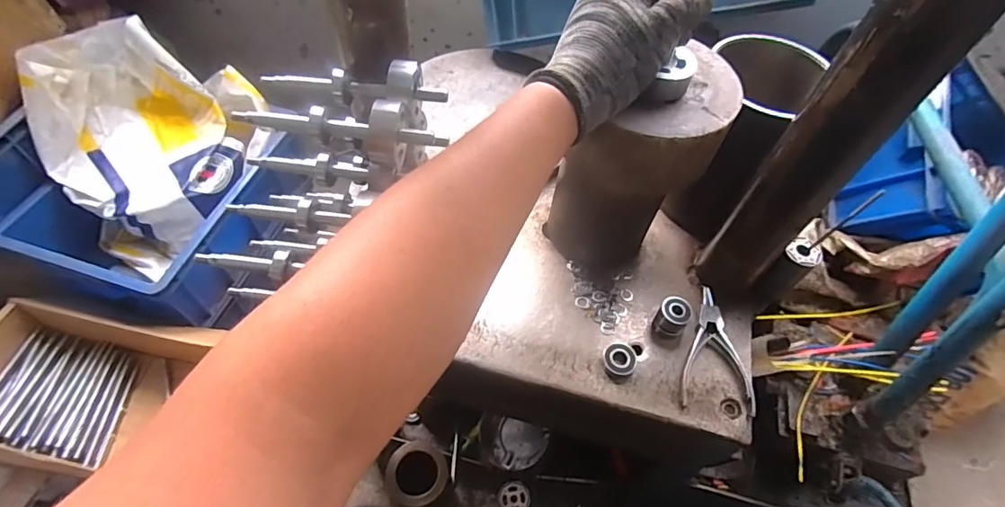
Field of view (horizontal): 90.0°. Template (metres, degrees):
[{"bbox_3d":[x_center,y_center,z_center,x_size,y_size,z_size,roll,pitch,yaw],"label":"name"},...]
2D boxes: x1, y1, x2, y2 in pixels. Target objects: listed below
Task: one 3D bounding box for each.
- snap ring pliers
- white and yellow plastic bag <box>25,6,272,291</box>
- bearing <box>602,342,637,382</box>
[{"bbox_3d":[0.221,0.096,0.518,0.068,0.014,0.132,12,55,4],"label":"snap ring pliers"},{"bbox_3d":[-0.581,-0.186,0.831,0.260,0.246,0.318,28,58,14],"label":"white and yellow plastic bag"},{"bbox_3d":[0.117,0.108,0.504,0.033,0.012,0.035,2,55,-3],"label":"bearing"}]

